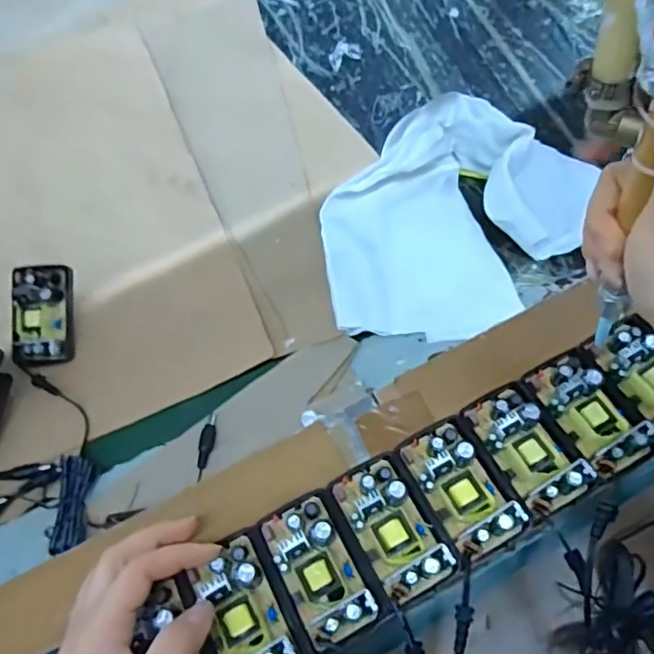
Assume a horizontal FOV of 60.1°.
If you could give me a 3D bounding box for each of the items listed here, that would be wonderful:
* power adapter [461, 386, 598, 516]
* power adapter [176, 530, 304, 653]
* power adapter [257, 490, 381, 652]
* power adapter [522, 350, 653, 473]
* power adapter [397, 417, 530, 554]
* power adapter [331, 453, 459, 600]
[{"bbox_3d":[0.123,0.073,0.352,0.045,0.026,0.077,-31,62,-16],"label":"power adapter"},{"bbox_3d":[-0.049,0.158,0.314,0.050,0.024,0.076,-24,60,-13],"label":"power adapter"},{"bbox_3d":[-0.005,0.137,0.326,0.046,0.030,0.075,-25,60,-14],"label":"power adapter"},{"bbox_3d":[0.165,0.050,0.358,0.049,0.020,0.075,-22,60,-12],"label":"power adapter"},{"bbox_3d":[0.082,0.093,0.344,0.044,0.024,0.078,-28,61,-15],"label":"power adapter"},{"bbox_3d":[0.039,0.115,0.335,0.046,0.025,0.079,-26,60,-14],"label":"power adapter"}]

